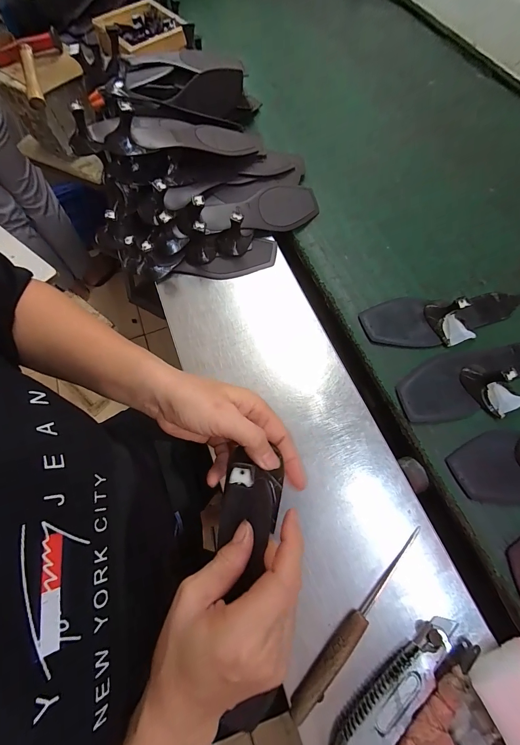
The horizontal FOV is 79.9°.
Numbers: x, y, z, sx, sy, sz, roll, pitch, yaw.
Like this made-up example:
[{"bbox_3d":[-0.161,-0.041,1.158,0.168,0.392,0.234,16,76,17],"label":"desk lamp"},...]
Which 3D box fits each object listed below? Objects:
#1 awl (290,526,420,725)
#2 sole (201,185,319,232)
[{"bbox_3d":[0.097,0.234,0.298,0.019,0.016,0.197,37,74,17],"label":"awl"},{"bbox_3d":[0.005,-0.260,0.502,0.209,0.025,0.074,-22,69,-22],"label":"sole"}]

